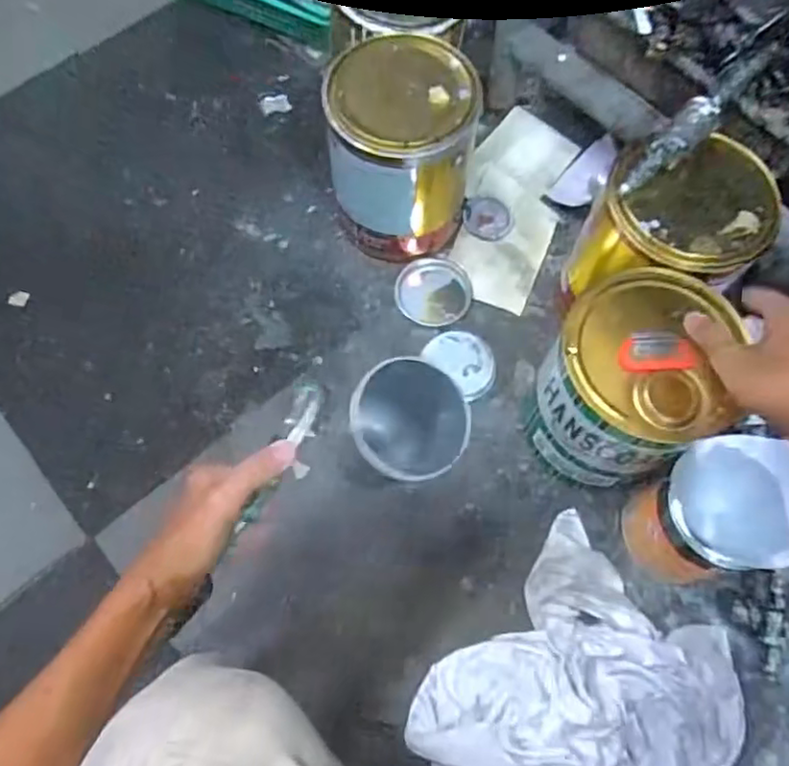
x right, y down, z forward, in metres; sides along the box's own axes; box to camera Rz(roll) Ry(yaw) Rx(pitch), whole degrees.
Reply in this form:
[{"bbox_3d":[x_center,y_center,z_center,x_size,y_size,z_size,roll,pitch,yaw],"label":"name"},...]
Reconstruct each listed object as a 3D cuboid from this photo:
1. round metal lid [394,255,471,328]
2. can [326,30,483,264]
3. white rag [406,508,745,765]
[{"bbox_3d":[0.050,-0.116,0.812,0.094,0.004,0.091,5,68,1],"label":"round metal lid"},{"bbox_3d":[0.005,-0.263,0.755,0.154,0.210,0.149,1,70,-2],"label":"can"},{"bbox_3d":[0.186,0.306,0.605,0.248,0.091,0.281,39,73,14],"label":"white rag"}]

